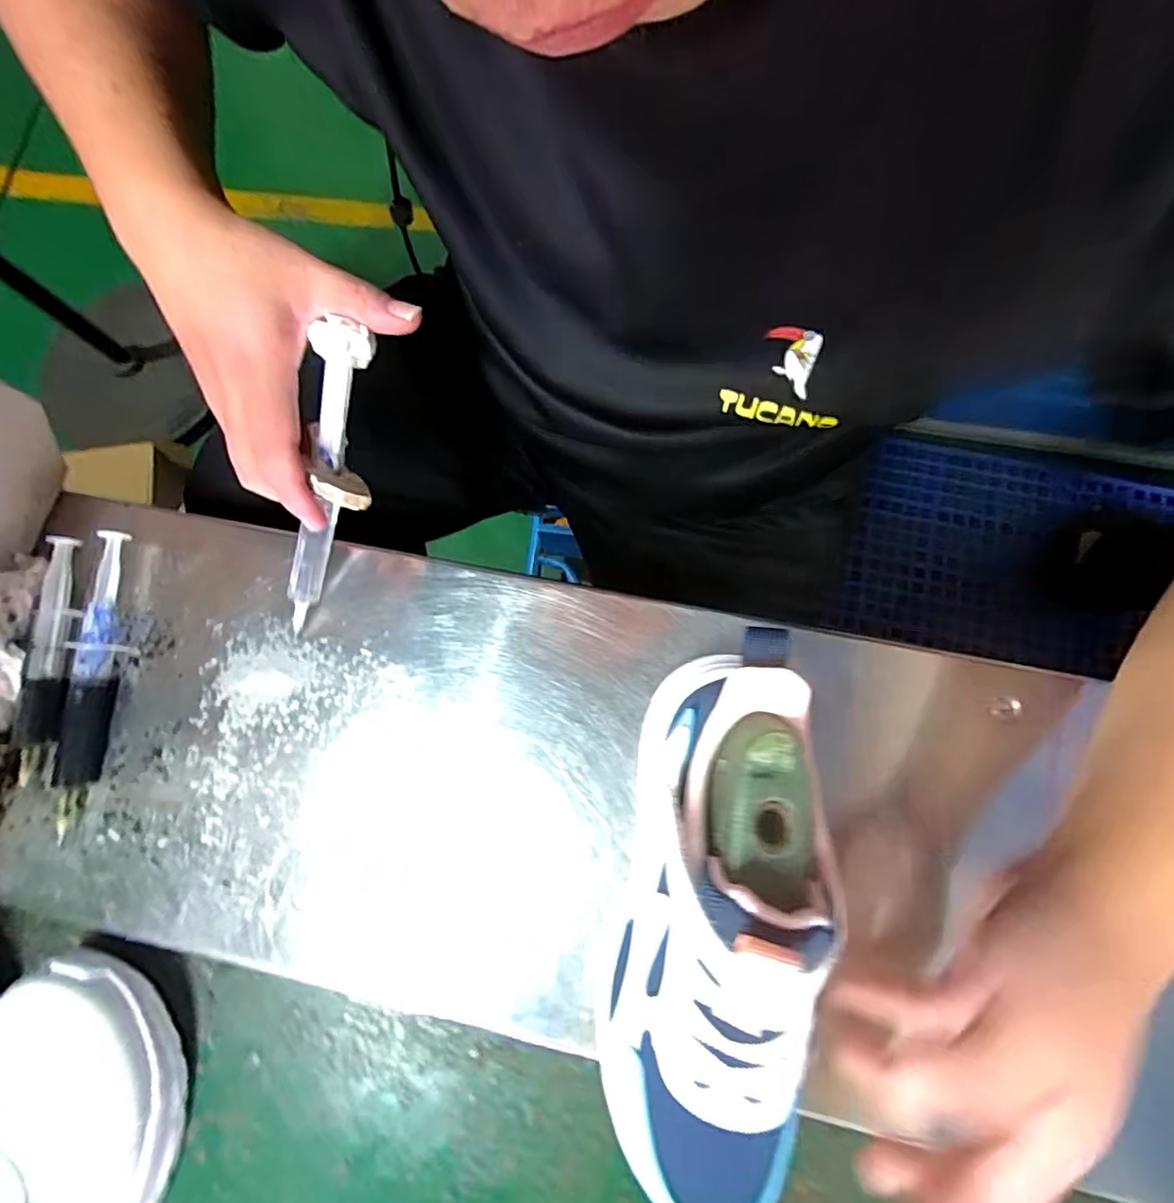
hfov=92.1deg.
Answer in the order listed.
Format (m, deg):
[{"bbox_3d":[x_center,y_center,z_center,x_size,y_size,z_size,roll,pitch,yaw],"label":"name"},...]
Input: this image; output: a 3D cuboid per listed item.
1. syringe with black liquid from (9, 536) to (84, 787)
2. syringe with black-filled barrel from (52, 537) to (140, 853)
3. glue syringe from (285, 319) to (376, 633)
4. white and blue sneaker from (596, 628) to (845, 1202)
[{"bbox_3d":[-0.314,0.031,0.330,0.020,0.016,0.137,1,80,1],"label":"syringe with black liquid"},{"bbox_3d":[-0.286,0.043,0.327,0.021,0.018,0.169,-1,80,1],"label":"syringe with black-filled barrel"},{"bbox_3d":[-0.134,-0.055,0.295,0.037,0.025,0.164,20,110,4],"label":"glue syringe"},{"bbox_3d":[0.045,0.134,0.234,0.073,0.147,0.228,-1,78,2],"label":"white and blue sneaker"}]

